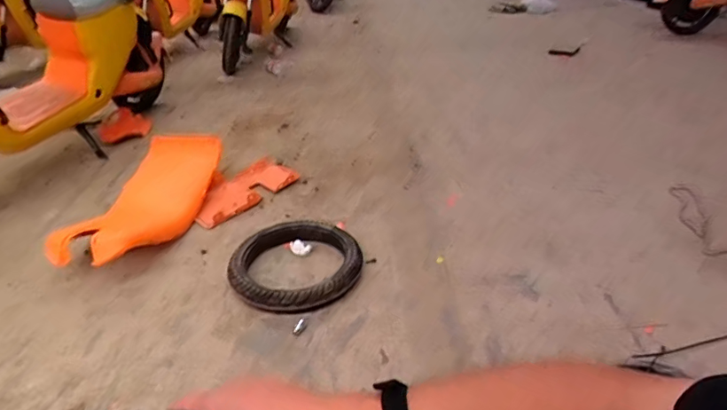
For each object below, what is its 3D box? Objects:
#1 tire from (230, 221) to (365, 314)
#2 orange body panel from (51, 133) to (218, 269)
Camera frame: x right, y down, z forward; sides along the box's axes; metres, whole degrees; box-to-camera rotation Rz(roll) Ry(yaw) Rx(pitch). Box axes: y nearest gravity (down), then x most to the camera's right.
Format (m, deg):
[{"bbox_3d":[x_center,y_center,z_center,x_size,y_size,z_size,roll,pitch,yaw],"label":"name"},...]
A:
[{"bbox_3d":[-0.178,0.165,1.383,0.323,0.077,0.354,-1,31,0],"label":"tire"},{"bbox_3d":[-0.697,-0.018,1.598,0.279,0.204,0.610,4,31,8],"label":"orange body panel"}]

